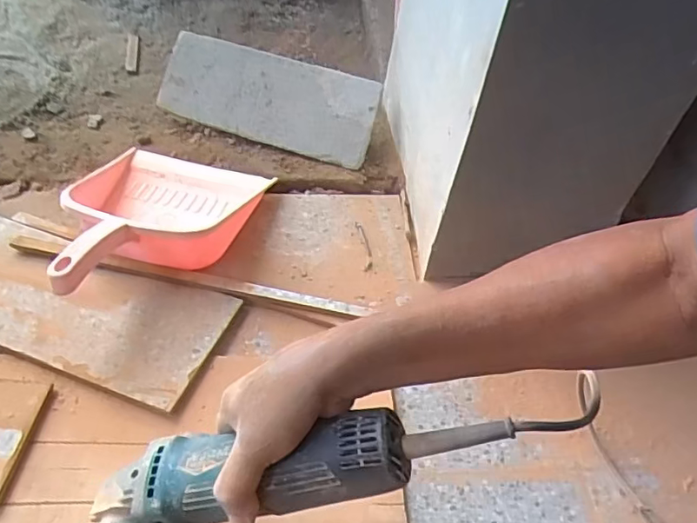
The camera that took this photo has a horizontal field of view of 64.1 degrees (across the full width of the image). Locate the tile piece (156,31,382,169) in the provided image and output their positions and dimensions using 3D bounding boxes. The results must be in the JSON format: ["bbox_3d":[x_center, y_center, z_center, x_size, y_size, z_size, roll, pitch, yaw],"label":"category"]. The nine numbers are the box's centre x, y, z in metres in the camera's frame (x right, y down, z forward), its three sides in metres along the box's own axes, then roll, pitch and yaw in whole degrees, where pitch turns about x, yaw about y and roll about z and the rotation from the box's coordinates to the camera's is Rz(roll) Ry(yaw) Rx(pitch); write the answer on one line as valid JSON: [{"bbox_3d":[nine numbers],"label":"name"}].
[{"bbox_3d":[-0.124,-0.251,0.854,0.327,0.016,0.129,17,92,3],"label":"tile piece"}]

